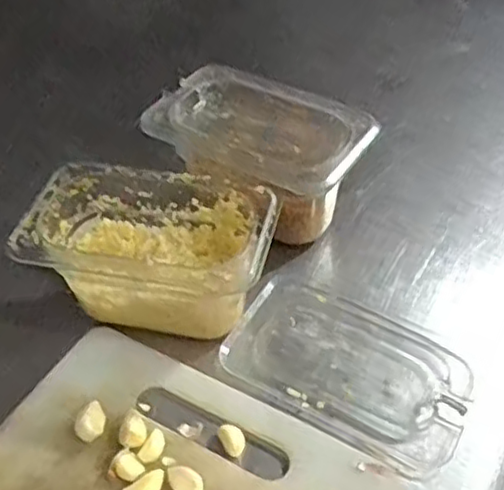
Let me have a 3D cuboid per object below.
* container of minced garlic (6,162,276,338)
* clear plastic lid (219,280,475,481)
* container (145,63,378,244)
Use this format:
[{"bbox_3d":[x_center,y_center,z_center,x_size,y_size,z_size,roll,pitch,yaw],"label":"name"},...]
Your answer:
[{"bbox_3d":[-0.073,0.013,0.507,0.166,0.093,0.098,9,47,8],"label":"container of minced garlic"},{"bbox_3d":[0.068,0.082,0.494,0.172,0.013,0.104,25,51,22],"label":"clear plastic lid"},{"bbox_3d":[0.003,-0.068,0.570,0.168,0.088,0.111,31,53,26],"label":"container"}]

